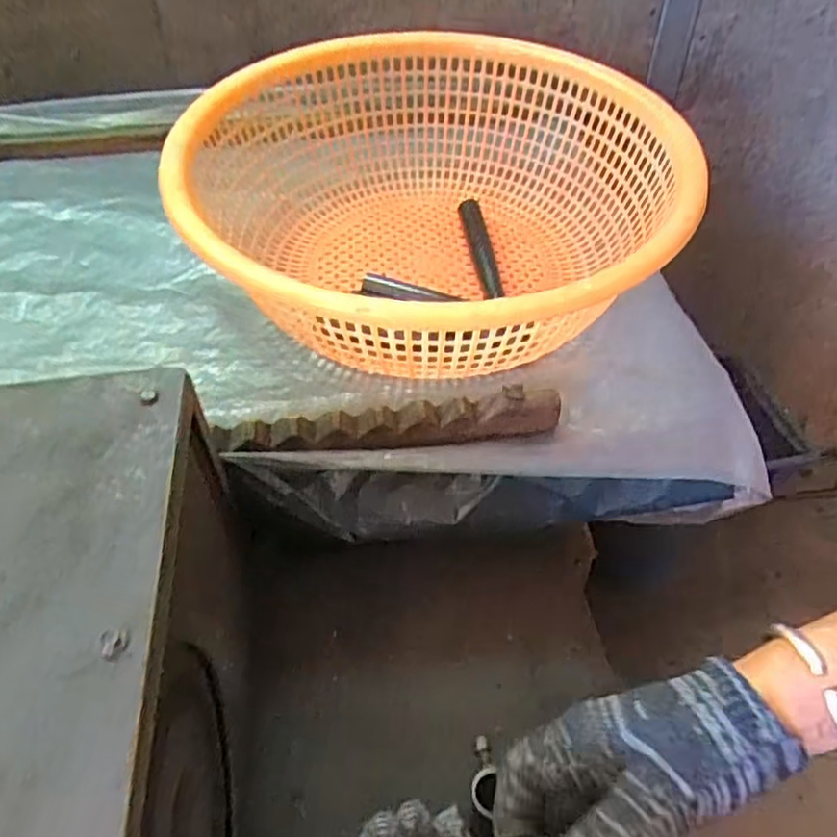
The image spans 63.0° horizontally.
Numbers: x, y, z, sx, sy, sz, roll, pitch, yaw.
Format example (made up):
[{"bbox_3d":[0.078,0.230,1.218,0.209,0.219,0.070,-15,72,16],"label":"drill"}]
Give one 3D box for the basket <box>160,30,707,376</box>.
[{"bbox_3d":[0.010,-0.177,0.579,0.389,0.134,0.399,0,47,0],"label":"basket"}]

